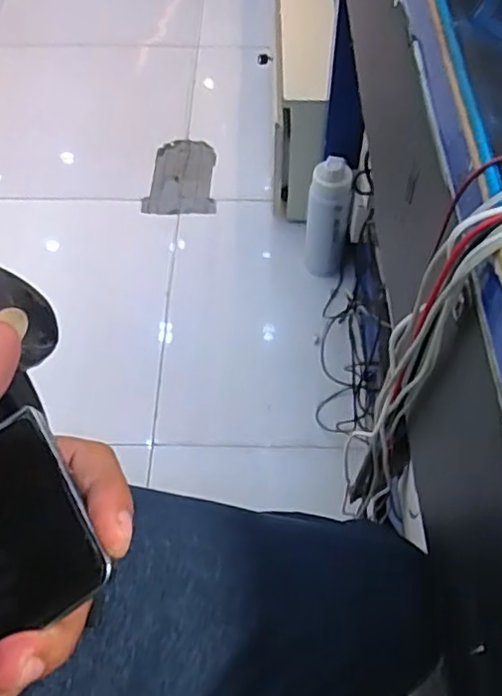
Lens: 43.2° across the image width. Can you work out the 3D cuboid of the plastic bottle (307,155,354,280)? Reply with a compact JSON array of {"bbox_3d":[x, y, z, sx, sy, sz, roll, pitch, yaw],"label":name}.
[{"bbox_3d":[0.147,-0.241,1.243,0.076,0.271,0.072,4,57,4],"label":"plastic bottle"}]

